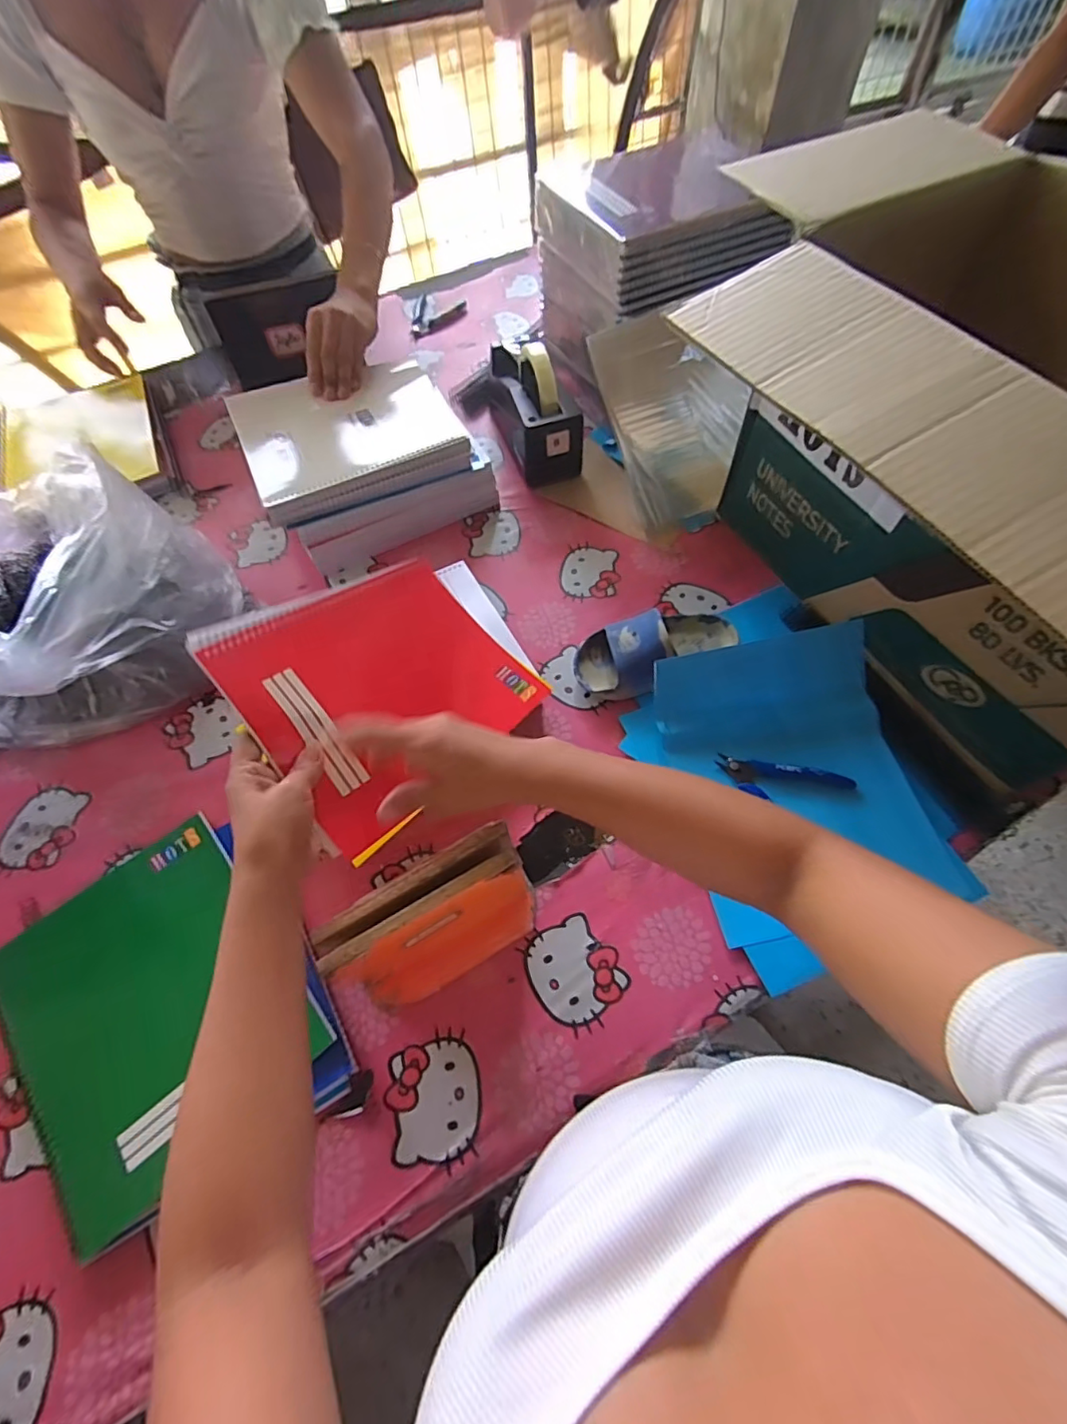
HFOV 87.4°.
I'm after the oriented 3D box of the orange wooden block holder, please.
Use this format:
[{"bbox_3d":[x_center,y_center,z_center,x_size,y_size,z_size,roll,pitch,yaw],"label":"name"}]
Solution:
[{"bbox_3d":[-0.073,0.167,0.440,0.153,0.117,0.064,-30,63,-12],"label":"orange wooden block holder"}]

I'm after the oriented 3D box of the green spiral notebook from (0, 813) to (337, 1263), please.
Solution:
[{"bbox_3d":[-0.314,0.236,0.458,0.202,0.011,0.245,-38,66,-17],"label":"green spiral notebook"}]

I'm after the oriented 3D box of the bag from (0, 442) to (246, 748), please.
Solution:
[{"bbox_3d":[-0.496,-0.111,0.585,0.291,0.161,0.268,9,62,8],"label":"bag"}]

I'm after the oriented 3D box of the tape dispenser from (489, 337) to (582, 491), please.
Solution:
[{"bbox_3d":[-0.013,-0.420,0.747,0.081,0.118,0.209,-22,62,-8],"label":"tape dispenser"}]

